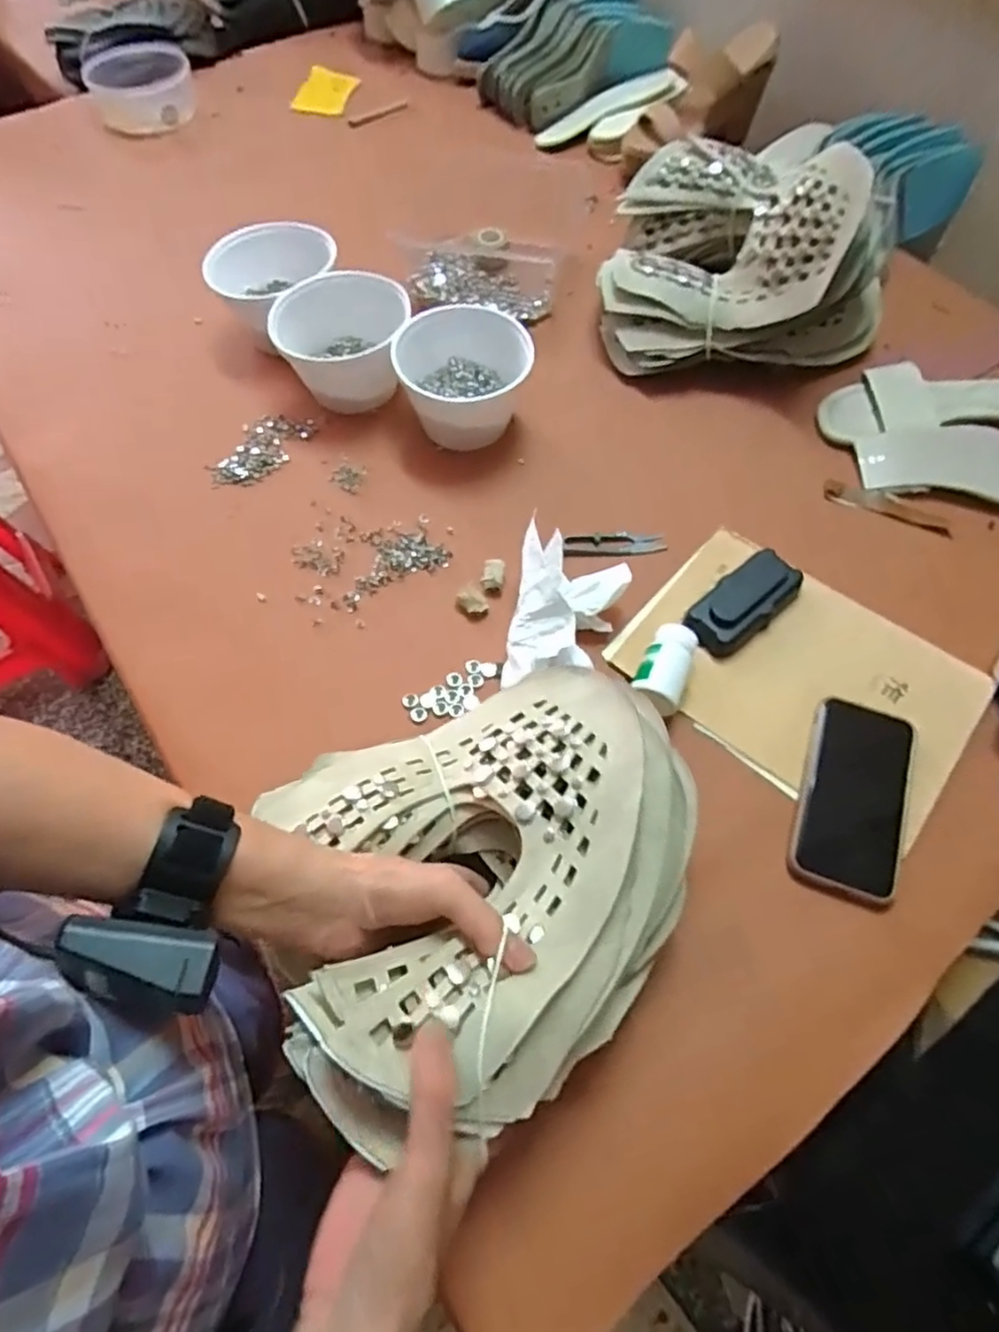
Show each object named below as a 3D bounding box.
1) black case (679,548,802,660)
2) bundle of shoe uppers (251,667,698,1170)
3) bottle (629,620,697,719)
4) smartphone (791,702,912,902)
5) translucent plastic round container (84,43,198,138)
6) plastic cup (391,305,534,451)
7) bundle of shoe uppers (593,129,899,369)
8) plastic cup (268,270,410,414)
[{"bbox_3d":[0.203,-0.052,0.573,0.104,0.022,0.050,-38,68,-17],"label":"black case"},{"bbox_3d":[-0.005,0.120,0.402,0.249,0.077,0.221,-15,63,-7],"label":"bundle of shoe uppers"},{"bbox_3d":[0.129,0.002,0.536,0.037,0.037,0.071,20,65,11],"label":"bottle"},{"bbox_3d":[0.261,0.094,0.505,0.072,0.011,0.143,18,64,10],"label":"smartphone"},{"bbox_3d":[-0.503,-0.809,0.963,0.135,0.053,0.142,0,61,0],"label":"translucent plastic round container"},{"bbox_3d":[-0.034,-0.273,0.665,0.129,0.080,0.118,0,63,1],"label":"plastic cup"},{"bbox_3d":[0.247,-0.421,0.686,0.277,0.161,0.204,2,63,2],"label":"bundle of shoe uppers"},{"bbox_3d":[-0.149,-0.313,0.679,0.131,0.082,0.113,-12,63,-5],"label":"plastic cup"}]

